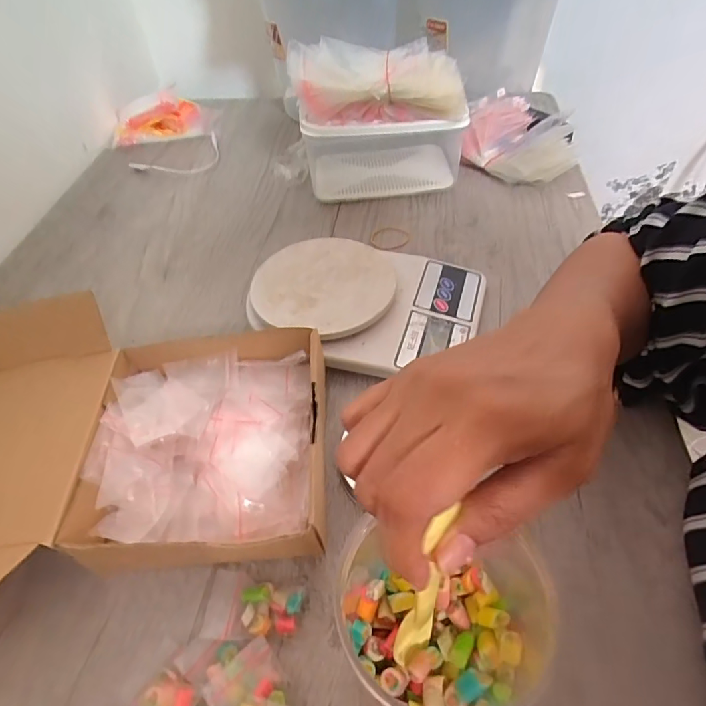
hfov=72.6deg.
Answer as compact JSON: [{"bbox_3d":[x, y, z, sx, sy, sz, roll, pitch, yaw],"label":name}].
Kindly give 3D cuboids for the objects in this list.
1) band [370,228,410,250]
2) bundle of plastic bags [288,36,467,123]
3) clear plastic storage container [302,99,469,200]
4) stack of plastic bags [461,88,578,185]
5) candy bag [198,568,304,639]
[{"bbox_3d":[0.042,-0.132,0.549,0.043,0.005,0.039,-12,50,-6],"label":"band"},{"bbox_3d":[0.030,-0.300,0.528,0.191,0.062,0.086,-3,49,1],"label":"bundle of plastic bags"},{"bbox_3d":[0.040,-0.264,0.597,0.201,0.097,0.120,-5,50,0],"label":"clear plastic storage container"},{"bbox_3d":[0.215,-0.277,0.618,0.129,0.056,0.139,-35,56,-23],"label":"stack of plastic bags"},{"bbox_3d":[-0.062,0.158,0.298,0.059,0.012,0.036,5,51,9],"label":"candy bag"}]

